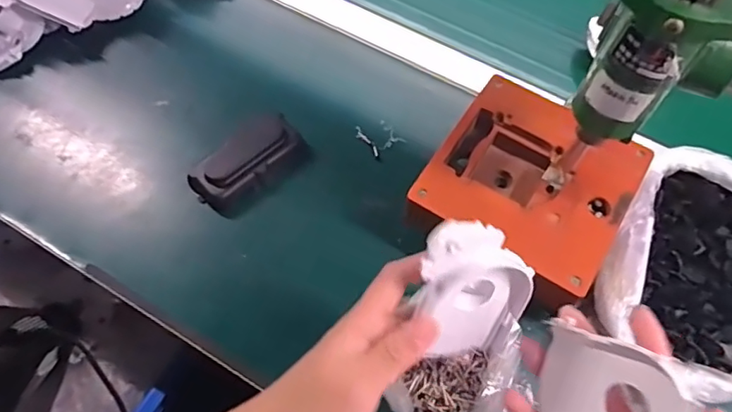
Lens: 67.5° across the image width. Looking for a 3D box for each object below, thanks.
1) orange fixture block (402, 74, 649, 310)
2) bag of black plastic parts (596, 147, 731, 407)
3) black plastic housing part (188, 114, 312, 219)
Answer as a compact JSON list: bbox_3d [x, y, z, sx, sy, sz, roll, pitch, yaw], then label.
[{"bbox_3d":[0.133,-0.013,0.461,0.153,0.047,0.162,31,67,13],"label":"orange fixture block"},{"bbox_3d":[0.272,0.055,0.438,0.150,0.044,0.196,30,66,13],"label":"bag of black plastic parts"},{"bbox_3d":[-0.108,-0.041,0.512,0.055,0.023,0.108,42,69,17],"label":"black plastic housing part"}]

